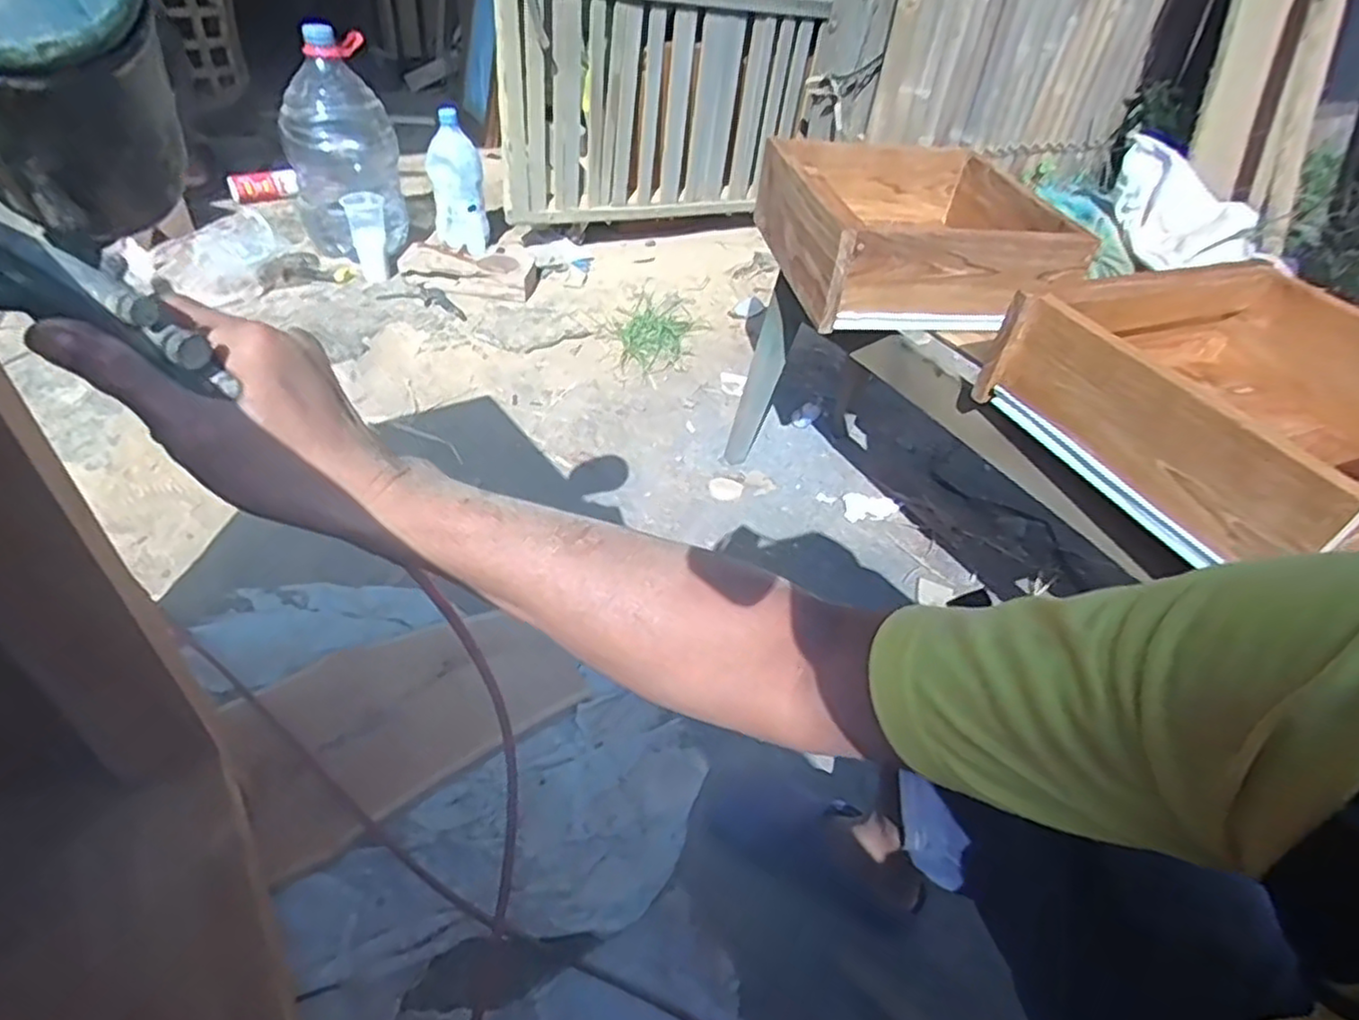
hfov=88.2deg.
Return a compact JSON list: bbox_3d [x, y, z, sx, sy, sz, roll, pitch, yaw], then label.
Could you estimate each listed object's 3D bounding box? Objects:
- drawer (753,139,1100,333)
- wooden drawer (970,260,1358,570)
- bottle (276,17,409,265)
[{"bbox_3d":[0.335,-0.429,1.062,0.370,0.131,0.438,1,42,-5],"label":"drawer"},{"bbox_3d":[0.605,-0.114,0.738,0.378,0.140,0.356,-13,45,-20],"label":"wooden drawer"},{"bbox_3d":[-0.750,-0.804,1.562,0.232,0.401,0.219,-14,45,-21],"label":"bottle"}]

